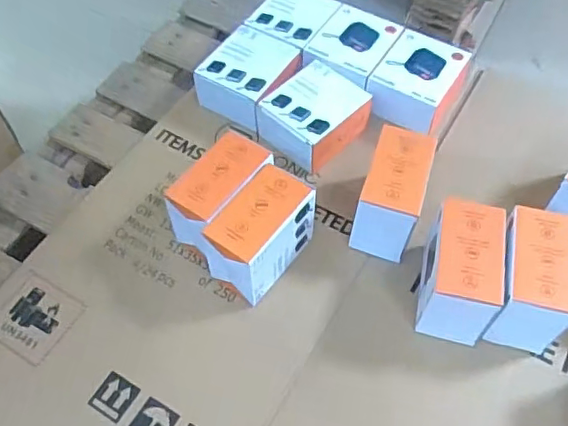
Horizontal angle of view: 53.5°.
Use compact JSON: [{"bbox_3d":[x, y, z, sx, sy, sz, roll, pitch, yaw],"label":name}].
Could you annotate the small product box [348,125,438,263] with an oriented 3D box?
[{"bbox_3d":[0.123,-0.019,0.635,0.063,0.103,0.115,17,59,11],"label":"small product box"}]

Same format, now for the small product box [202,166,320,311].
[{"bbox_3d":[-0.025,0.025,0.609,0.067,0.106,0.118,35,64,20],"label":"small product box"}]

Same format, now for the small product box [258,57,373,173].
[{"bbox_3d":[0.038,-0.125,0.724,0.105,0.053,0.121,37,64,21],"label":"small product box"}]

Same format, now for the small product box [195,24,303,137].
[{"bbox_3d":[-0.046,-0.177,0.764,0.105,0.069,0.123,28,61,17],"label":"small product box"}]

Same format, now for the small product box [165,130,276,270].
[{"bbox_3d":[-0.072,-0.012,0.632,0.068,0.105,0.123,32,64,20],"label":"small product box"}]

